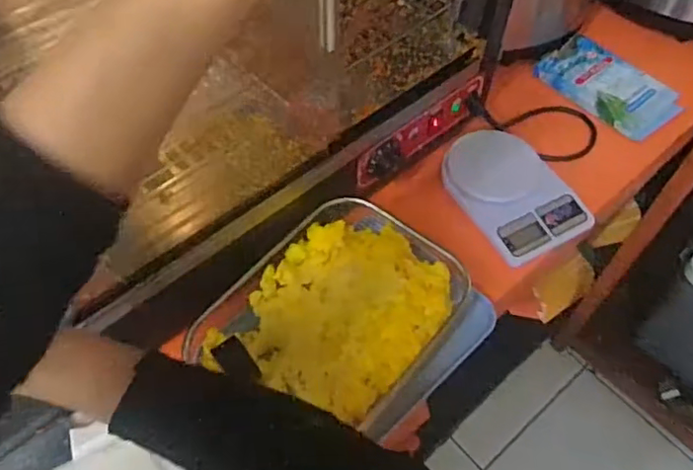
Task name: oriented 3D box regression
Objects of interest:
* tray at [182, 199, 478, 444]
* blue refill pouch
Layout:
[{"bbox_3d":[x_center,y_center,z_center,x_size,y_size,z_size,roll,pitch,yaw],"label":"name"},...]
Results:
[{"bbox_3d":[-0.007,0.091,0.676,0.221,0.058,0.264,29,61,18],"label":"tray"},{"bbox_3d":[0.398,-0.228,0.917,0.130,0.029,0.207,-27,60,-17],"label":"blue refill pouch"}]

